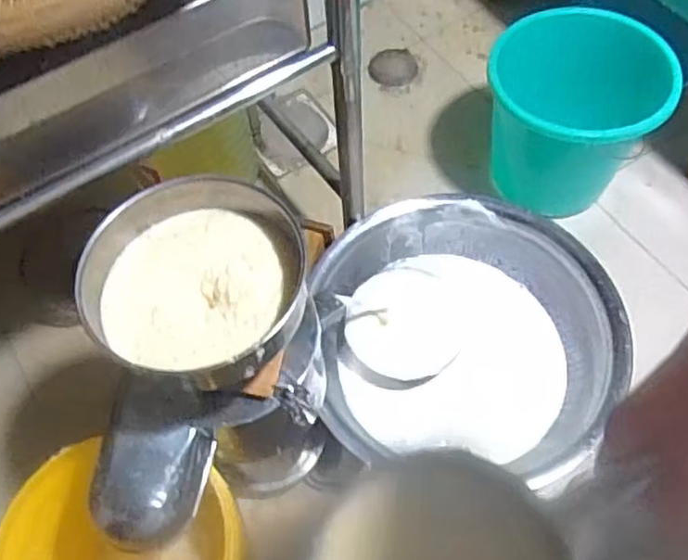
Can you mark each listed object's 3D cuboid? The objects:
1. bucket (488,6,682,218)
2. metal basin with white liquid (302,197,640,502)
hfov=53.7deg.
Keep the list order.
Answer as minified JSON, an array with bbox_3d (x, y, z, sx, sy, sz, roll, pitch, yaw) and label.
[{"bbox_3d":[0.447,-0.336,1.390,0.316,0.297,0.296,-1,61,1],"label":"bucket"},{"bbox_3d":[0.218,0.100,1.292,0.535,0.192,0.488,-1,61,1],"label":"metal basin with white liquid"}]

